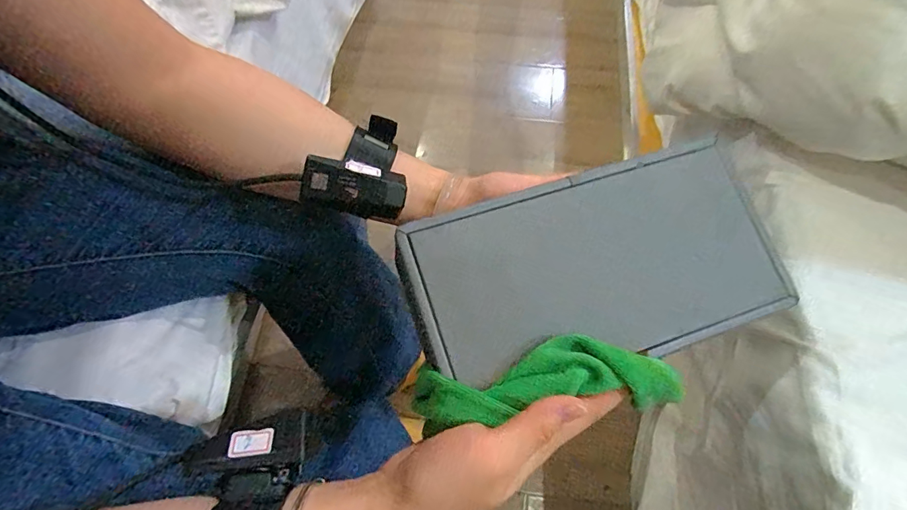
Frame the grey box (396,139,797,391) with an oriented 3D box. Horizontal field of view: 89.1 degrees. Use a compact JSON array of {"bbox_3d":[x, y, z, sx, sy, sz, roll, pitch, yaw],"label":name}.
[{"bbox_3d":[0.093,0.005,0.297,0.238,0.024,0.117,-11,69,-8],"label":"grey box"}]

